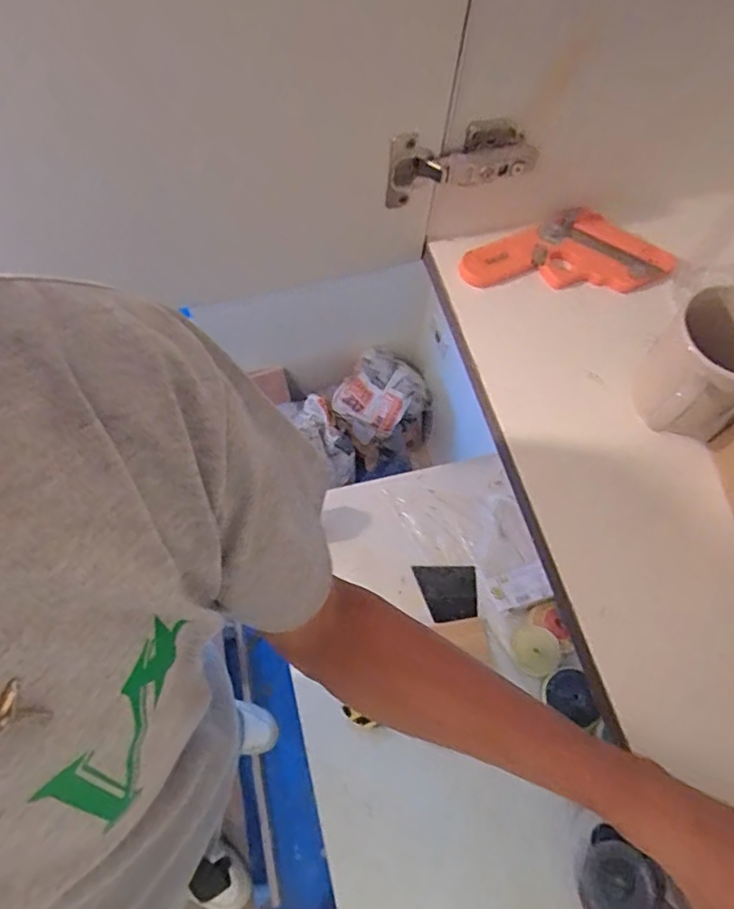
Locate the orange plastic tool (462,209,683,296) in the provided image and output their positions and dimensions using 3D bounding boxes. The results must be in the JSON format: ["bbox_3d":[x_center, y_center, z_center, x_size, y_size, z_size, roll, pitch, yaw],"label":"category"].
[{"bbox_3d":[0.176,-0.186,0.512,0.189,0.020,0.082,-2,65,-5],"label":"orange plastic tool"}]

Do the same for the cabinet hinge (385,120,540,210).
[{"bbox_3d":[0.074,-0.223,0.442,0.114,0.053,0.035,-19,67,-12],"label":"cabinet hinge"}]

